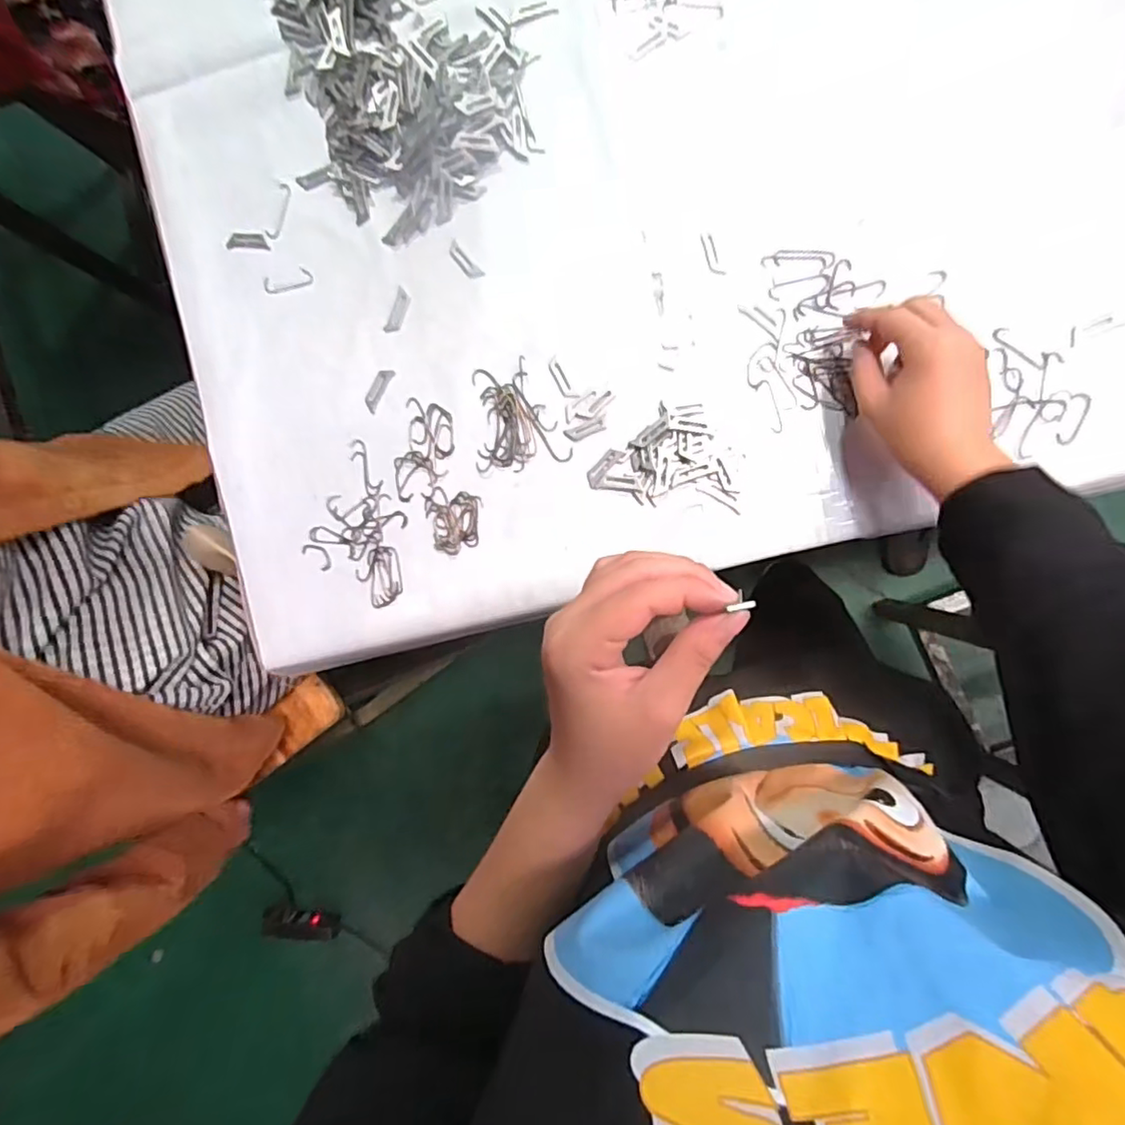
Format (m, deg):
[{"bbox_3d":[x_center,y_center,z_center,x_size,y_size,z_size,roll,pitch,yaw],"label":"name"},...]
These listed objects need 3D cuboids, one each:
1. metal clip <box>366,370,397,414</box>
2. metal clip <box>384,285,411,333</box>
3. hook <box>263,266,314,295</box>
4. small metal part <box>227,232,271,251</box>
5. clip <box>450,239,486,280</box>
[{"bbox_3d":[-0.144,-0.135,0.476,0.012,0.004,0.035,29,95,6],"label":"metal clip"},{"bbox_3d":[-0.127,-0.194,0.472,0.012,0.004,0.035,21,94,7],"label":"metal clip"},{"bbox_3d":[-0.218,-0.224,0.484,0.040,0.004,0.016,-15,89,8],"label":"hook"},{"bbox_3d":[-0.250,-0.256,0.488,0.035,0.004,0.013,6,92,8],"label":"small metal part"},{"bbox_3d":[-0.075,-0.230,0.466,0.011,0.004,0.037,-42,86,7],"label":"clip"}]

